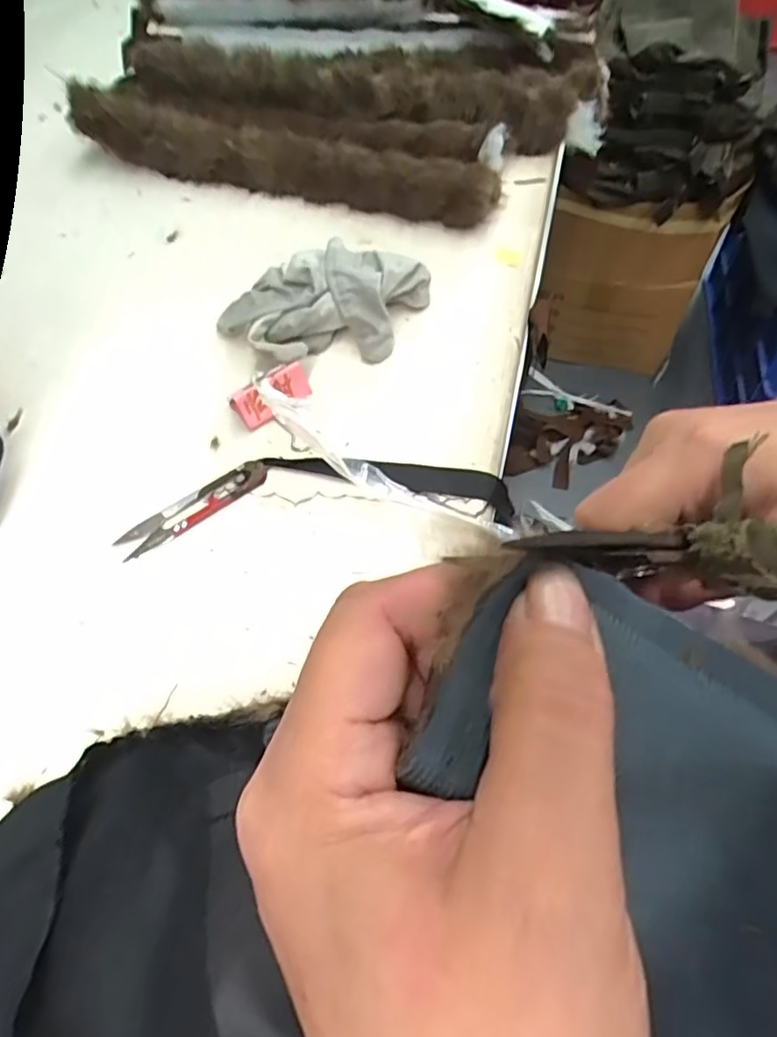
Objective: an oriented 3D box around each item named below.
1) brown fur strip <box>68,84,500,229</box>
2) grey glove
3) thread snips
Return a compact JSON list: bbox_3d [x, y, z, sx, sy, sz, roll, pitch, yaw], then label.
[{"bbox_3d":[-0.097,-0.314,0.534,0.395,0.046,0.063,20,63,15],"label":"brown fur strip"},{"bbox_3d":[-0.041,-0.151,0.440,0.133,0.058,0.092,-31,63,-13],"label":"grey glove"},{"bbox_3d":[-0.120,-0.007,0.383,0.096,0.010,0.024,-34,63,-15],"label":"thread snips"}]

